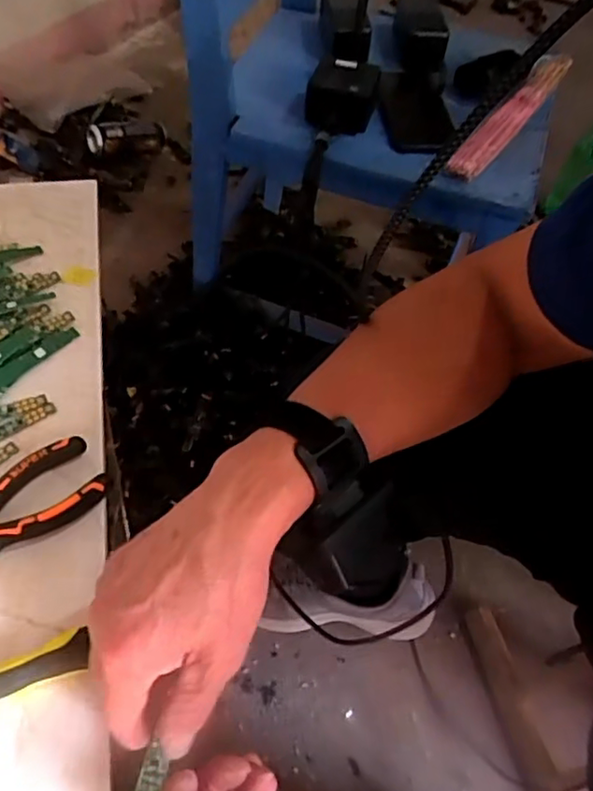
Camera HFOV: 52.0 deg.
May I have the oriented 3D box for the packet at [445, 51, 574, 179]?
[{"bbox_3d":[0.253,-0.330,0.703,0.037,0.012,0.281,43,64,-7],"label":"packet"}]

